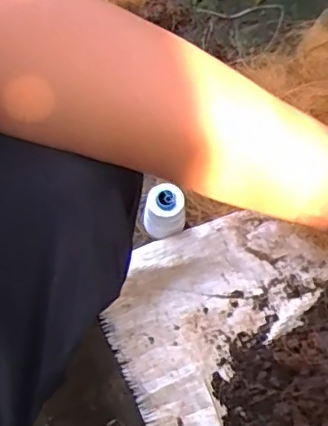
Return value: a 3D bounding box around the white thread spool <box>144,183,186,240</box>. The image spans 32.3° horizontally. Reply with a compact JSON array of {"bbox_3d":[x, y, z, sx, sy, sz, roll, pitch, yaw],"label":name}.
[{"bbox_3d":[0.002,0.001,0.789,0.059,0.101,0.050,-6,70,-2],"label":"white thread spool"}]

